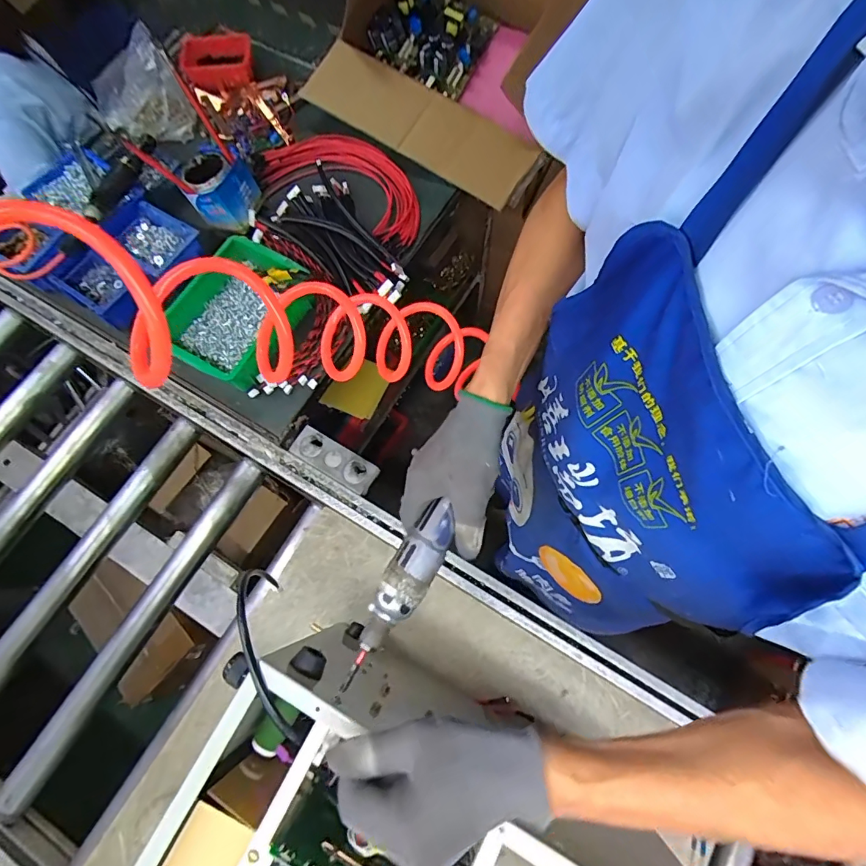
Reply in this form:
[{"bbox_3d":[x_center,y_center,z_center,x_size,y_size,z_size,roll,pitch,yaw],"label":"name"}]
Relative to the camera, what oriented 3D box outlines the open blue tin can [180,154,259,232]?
[{"bbox_3d":[-0.393,-0.451,0.865,0.125,0.101,0.109,-25,72,-7],"label":"open blue tin can"}]

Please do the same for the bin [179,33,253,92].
[{"bbox_3d":[-0.480,-0.827,1.017,0.158,0.062,0.120,-5,71,-2],"label":"bin"}]

